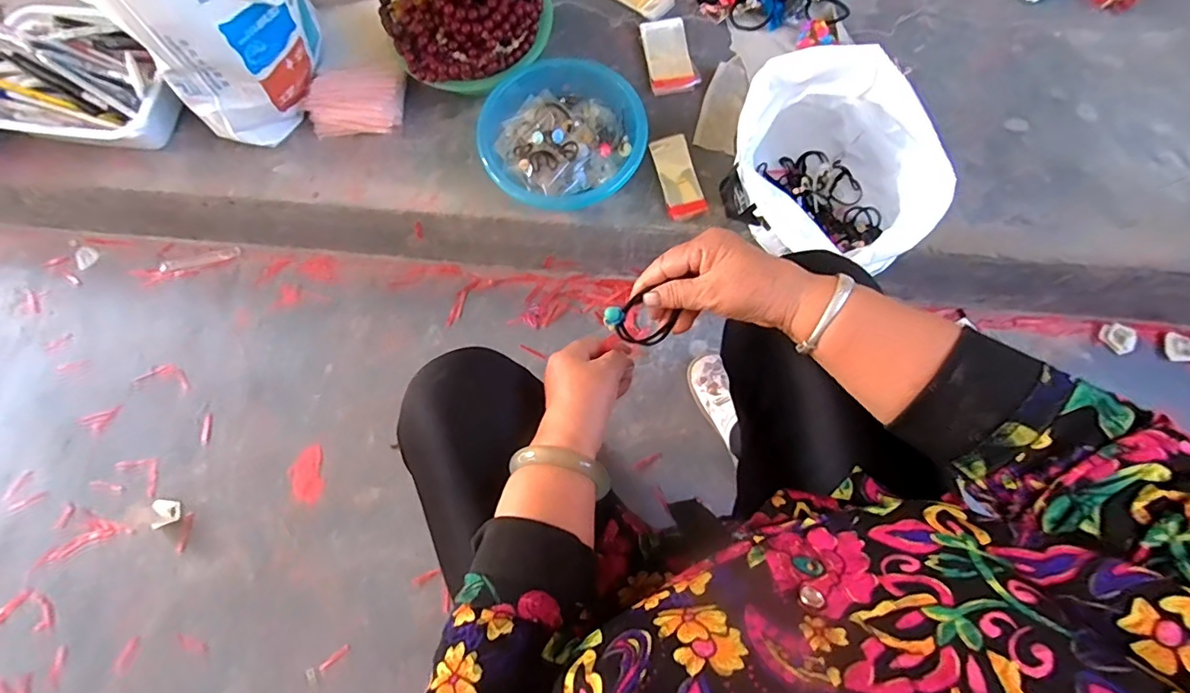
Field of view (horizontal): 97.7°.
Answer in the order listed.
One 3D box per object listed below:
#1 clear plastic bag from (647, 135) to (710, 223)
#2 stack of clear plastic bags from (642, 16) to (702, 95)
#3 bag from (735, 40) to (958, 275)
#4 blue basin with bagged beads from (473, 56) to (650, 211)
[{"bbox_3d":[0.120,-0.245,0.750,0.055,0.011,0.128,-14,75,-2],"label":"clear plastic bag"},{"bbox_3d":[0.112,-0.449,0.800,0.071,0.013,0.126,-12,75,-2],"label":"stack of clear plastic bags"},{"bbox_3d":[0.302,-0.225,0.663,0.232,0.160,0.256,-13,75,-2],"label":"bag"},{"bbox_3d":[-0.049,-0.296,0.736,0.218,0.077,0.205,0,75,2],"label":"blue basin with bagged beads"}]

